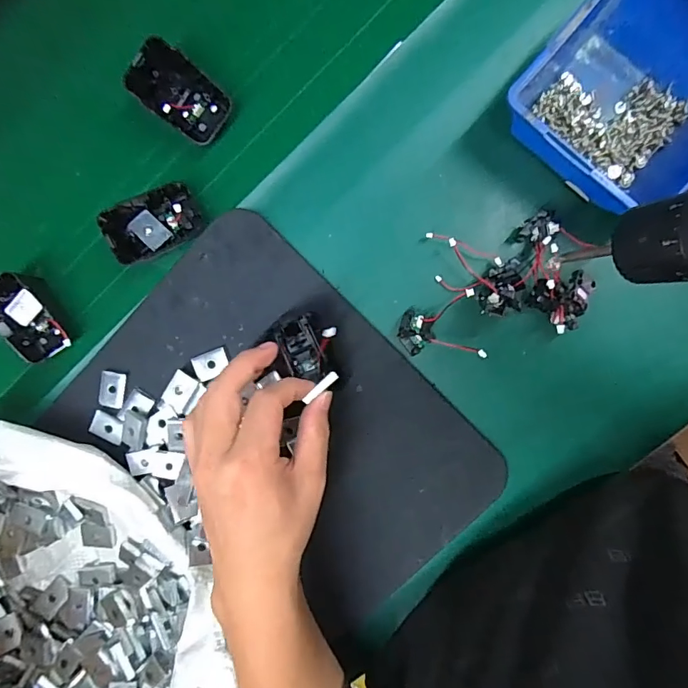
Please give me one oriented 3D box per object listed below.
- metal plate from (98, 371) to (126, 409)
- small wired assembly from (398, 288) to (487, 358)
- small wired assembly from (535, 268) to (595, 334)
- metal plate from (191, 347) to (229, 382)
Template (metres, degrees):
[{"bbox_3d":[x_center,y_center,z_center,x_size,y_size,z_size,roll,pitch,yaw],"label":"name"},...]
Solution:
[{"bbox_3d":[-0.186,0.037,0.367,0.019,0.005,0.028,10,96,4],"label":"metal plate"},{"bbox_3d":[0.071,-0.009,0.338,0.059,0.019,0.050,-12,94,6],"label":"small wired assembly"},{"bbox_3d":[0.157,-0.030,0.325,0.036,0.026,0.038,-15,94,7],"label":"small wired assembly"},{"bbox_3d":[-0.103,0.016,0.355,0.027,0.004,0.020,-22,82,-2],"label":"metal plate"}]

